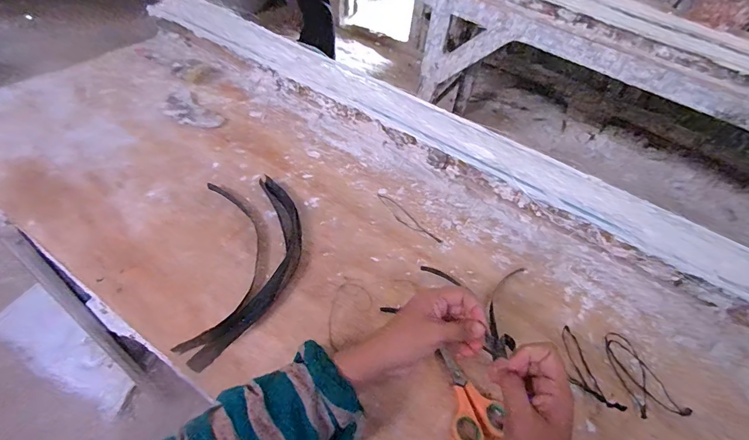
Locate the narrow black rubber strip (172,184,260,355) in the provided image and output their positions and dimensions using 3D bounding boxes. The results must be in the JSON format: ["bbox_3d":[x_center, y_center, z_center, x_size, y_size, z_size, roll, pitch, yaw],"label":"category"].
[{"bbox_3d":[-0.192,0.045,0.508,0.080,0.010,0.255,-2,51,-8],"label":"narrow black rubber strip"}]

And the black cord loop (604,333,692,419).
[{"bbox_3d":[0.325,0.183,0.469,0.066,0.015,0.101,-4,51,-9],"label":"black cord loop"}]

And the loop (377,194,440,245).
[{"bbox_3d":[0.048,-0.002,0.597,0.024,0.004,0.127,-34,62,-29],"label":"loop"}]

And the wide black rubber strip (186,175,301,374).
[{"bbox_3d":[-0.144,0.050,0.510,0.082,0.019,0.292,7,50,0],"label":"wide black rubber strip"}]

